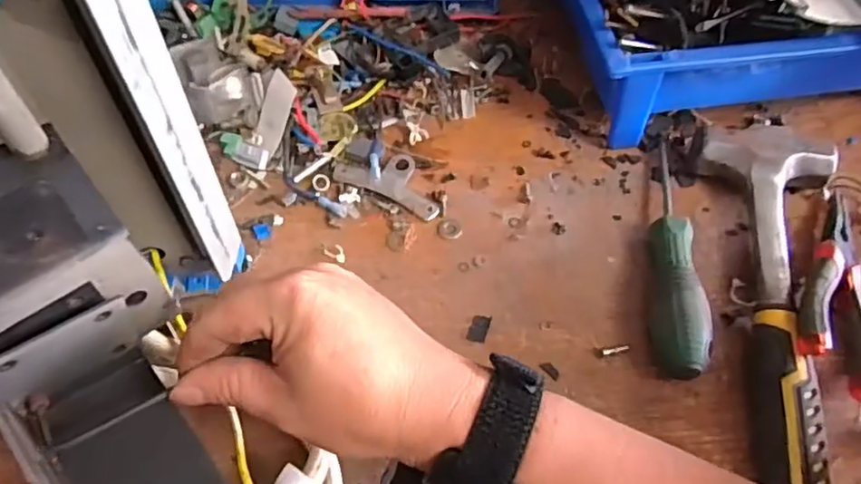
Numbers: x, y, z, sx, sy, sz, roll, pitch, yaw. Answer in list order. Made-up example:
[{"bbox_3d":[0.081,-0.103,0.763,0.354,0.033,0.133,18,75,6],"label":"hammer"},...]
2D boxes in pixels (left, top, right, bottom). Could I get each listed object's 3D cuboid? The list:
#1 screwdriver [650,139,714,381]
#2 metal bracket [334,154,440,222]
[{"bbox_3d":[0.163,0.004,0.415,0.030,0.031,0.183,8,55,6],"label":"screwdriver"},{"bbox_3d":[-0.027,-0.049,0.467,0.084,0.007,0.042,23,58,16],"label":"metal bracket"}]

